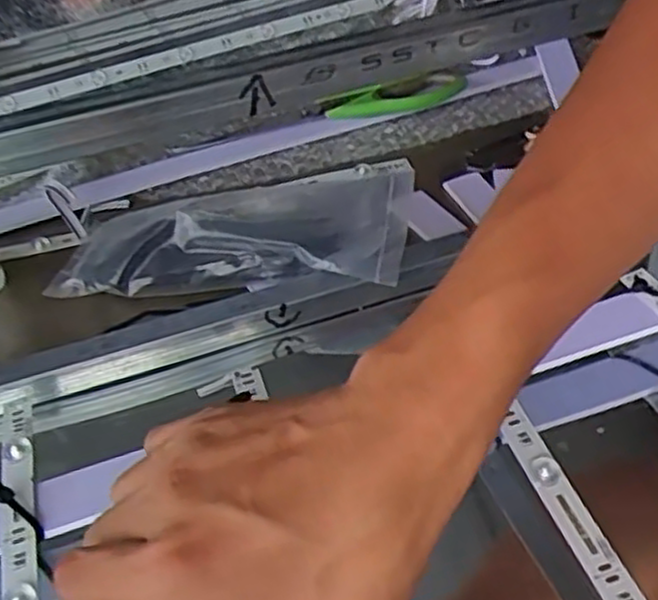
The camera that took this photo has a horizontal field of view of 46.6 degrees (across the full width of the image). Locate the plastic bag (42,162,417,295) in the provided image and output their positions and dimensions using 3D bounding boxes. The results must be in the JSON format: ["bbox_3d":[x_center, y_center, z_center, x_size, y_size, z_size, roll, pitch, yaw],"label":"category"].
[{"bbox_3d":[-0.060,-0.043,0.479,0.212,0.039,0.096,1,43,6],"label":"plastic bag"}]

